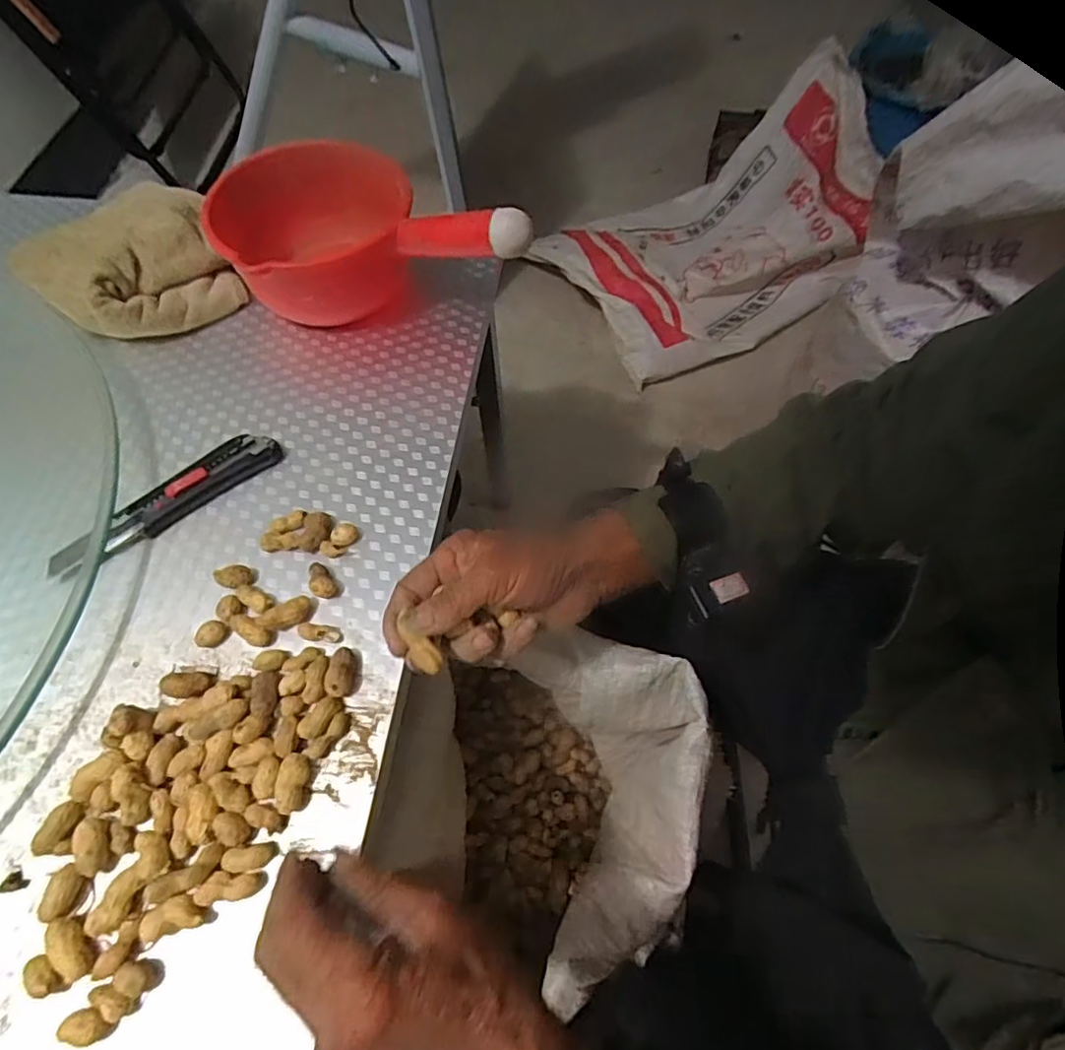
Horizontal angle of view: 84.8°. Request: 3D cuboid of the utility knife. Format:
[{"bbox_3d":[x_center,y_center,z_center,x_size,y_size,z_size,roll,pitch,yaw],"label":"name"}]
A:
[{"bbox_3d":[-0.277,-0.019,0.447,0.173,0.017,0.032,-37,68,-18],"label":"utility knife"}]

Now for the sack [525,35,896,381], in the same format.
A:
[{"bbox_3d":[0.450,-0.680,1.287,0.831,0.301,0.478,-32,66,-16],"label":"sack"}]

